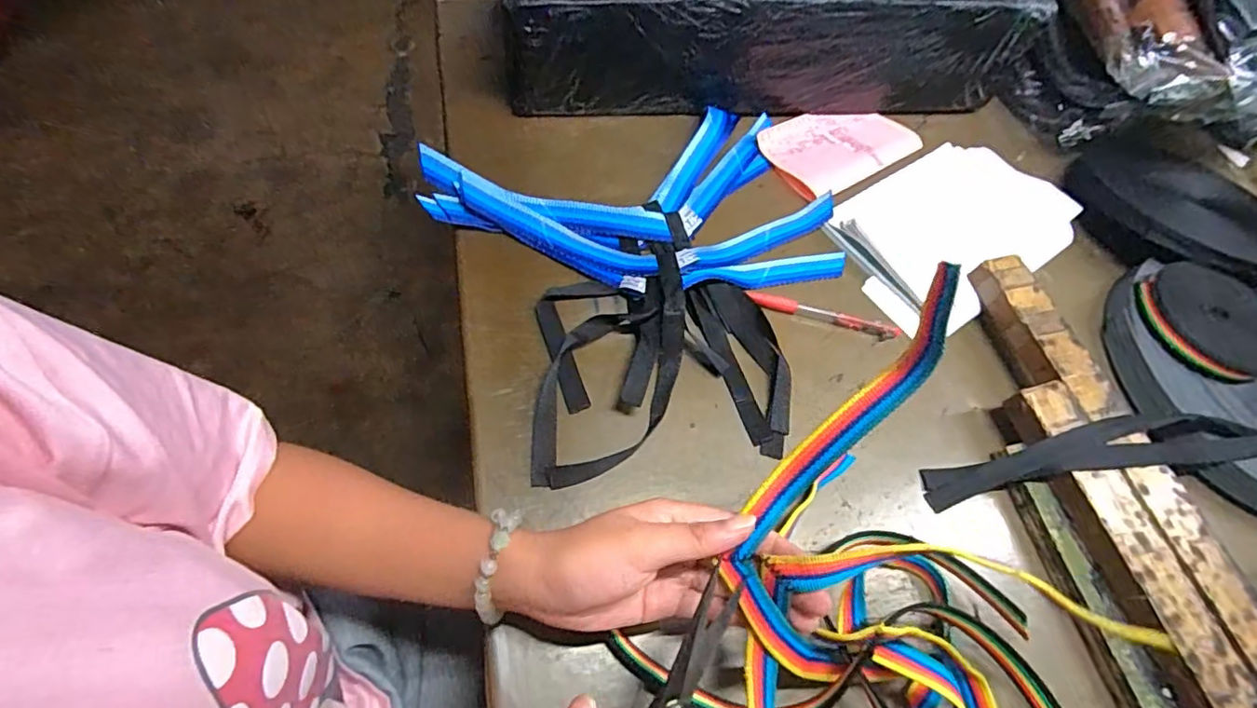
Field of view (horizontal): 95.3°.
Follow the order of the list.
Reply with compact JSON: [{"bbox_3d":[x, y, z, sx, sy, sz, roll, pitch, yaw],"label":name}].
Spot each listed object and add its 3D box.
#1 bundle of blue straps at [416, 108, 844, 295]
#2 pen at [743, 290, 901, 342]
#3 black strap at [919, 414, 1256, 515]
[{"bbox_3d":[0.006,-0.137,0.500,0.354,0.030,0.194,-6,62,-11],"label":"bundle of blue straps"},{"bbox_3d":[0.163,-0.032,0.479,0.131,0.016,0.014,13,60,0],"label":"pen"},{"bbox_3d":[0.372,0.072,0.423,0.305,0.043,0.040,-6,62,-11],"label":"black strap"}]

